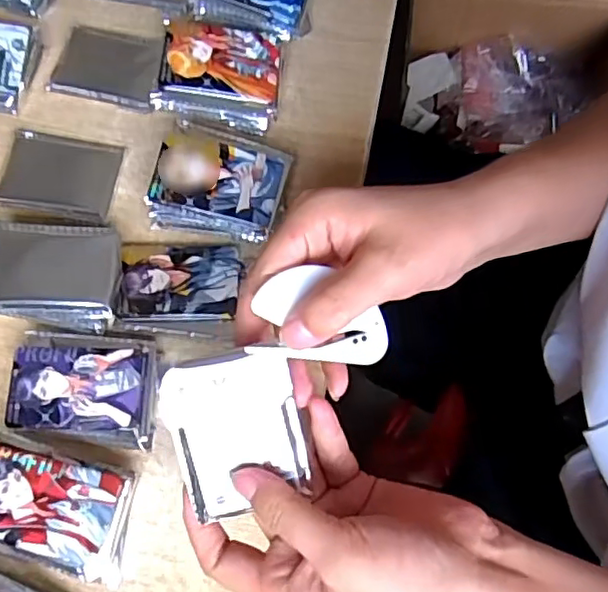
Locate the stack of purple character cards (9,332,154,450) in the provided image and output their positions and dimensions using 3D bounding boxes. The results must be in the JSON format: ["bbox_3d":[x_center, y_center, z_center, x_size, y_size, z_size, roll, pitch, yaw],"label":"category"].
[{"bbox_3d":[-0.145,0.060,0.396,0.091,0.021,0.070,4,73,2],"label":"stack of purple character cards"}]

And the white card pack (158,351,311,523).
[{"bbox_3d":[-0.034,0.069,0.304,0.064,0.006,0.081,-15,102,-1],"label":"white card pack"}]

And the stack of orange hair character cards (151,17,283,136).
[{"bbox_3d":[-0.063,-0.164,0.449,0.087,0.046,0.062,9,73,4],"label":"stack of orange hair character cards"}]

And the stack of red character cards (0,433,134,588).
[{"bbox_3d":[-0.154,0.131,0.369,0.094,0.031,0.065,17,74,6],"label":"stack of red character cards"}]

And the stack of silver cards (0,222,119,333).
[{"bbox_3d":[-0.172,-0.015,0.412,0.085,0.029,0.066,6,73,3],"label":"stack of silver cards"}]

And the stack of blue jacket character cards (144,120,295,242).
[{"bbox_3d":[-0.058,-0.081,0.423,0.088,0.042,0.068,11,73,5],"label":"stack of blue jacket character cards"}]

